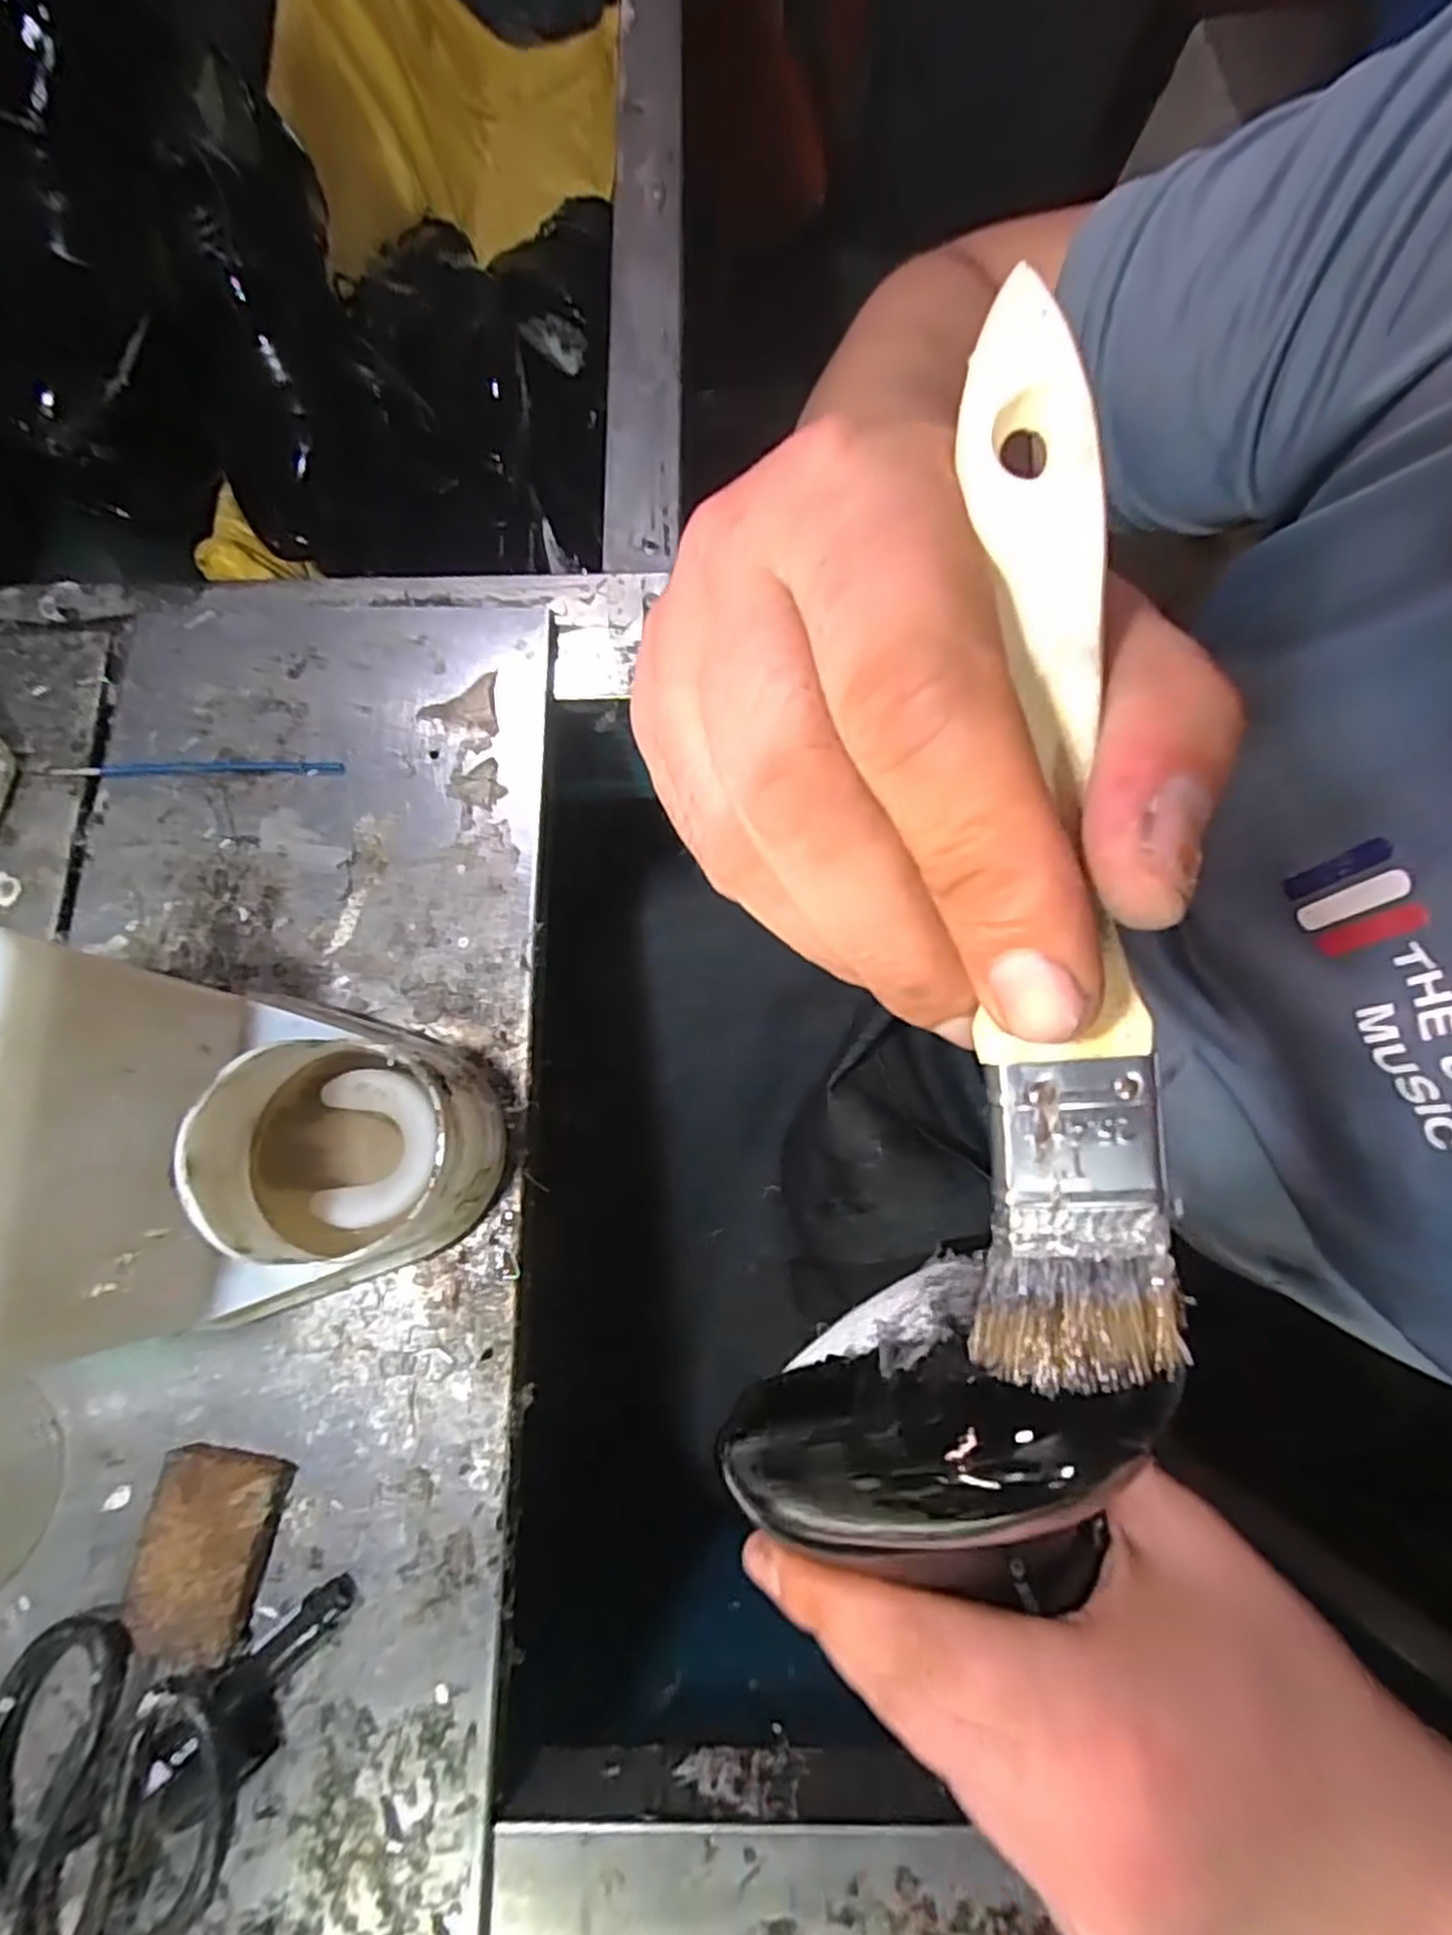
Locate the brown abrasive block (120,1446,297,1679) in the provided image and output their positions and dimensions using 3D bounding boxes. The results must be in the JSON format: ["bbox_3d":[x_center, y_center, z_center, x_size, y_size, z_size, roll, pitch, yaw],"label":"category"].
[{"bbox_3d":[-0.212,0.238,0.309,0.048,0.015,0.070,10,76,3],"label":"brown abrasive block"}]

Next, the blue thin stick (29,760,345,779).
[{"bbox_3d":[-0.285,-0.105,0.400,0.163,0.004,0.008,0,76,1],"label":"blue thin stick"}]

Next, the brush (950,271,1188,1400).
[{"bbox_3d":[0.046,-0.014,0.106,0.024,0.009,0.145,-4,93,0],"label":"brush"}]

